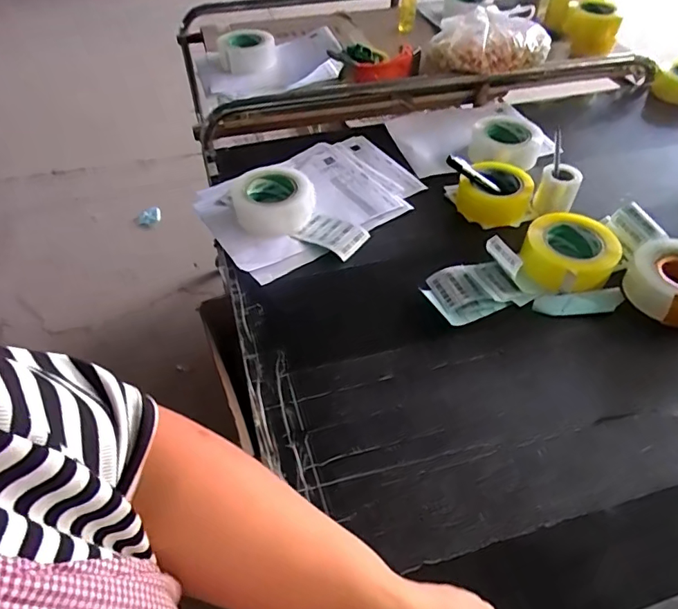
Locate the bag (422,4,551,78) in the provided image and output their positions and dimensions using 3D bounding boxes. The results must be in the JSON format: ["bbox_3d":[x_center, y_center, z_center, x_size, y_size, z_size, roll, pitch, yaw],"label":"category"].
[{"bbox_3d":[0.289,-0.526,0.987,0.238,0.078,0.162,-5,50,-4],"label":"bag"}]

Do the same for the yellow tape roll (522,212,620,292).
[{"bbox_3d":[0.333,-0.075,0.712,0.119,0.054,0.126,0,48,0],"label":"yellow tape roll"}]

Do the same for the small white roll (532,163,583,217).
[{"bbox_3d":[0.349,-0.182,0.792,0.062,0.060,0.059,7,49,6],"label":"small white roll"}]

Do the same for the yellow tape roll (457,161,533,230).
[{"bbox_3d":[0.255,-0.180,0.805,0.115,0.058,0.115,0,48,0],"label":"yellow tape roll"}]

